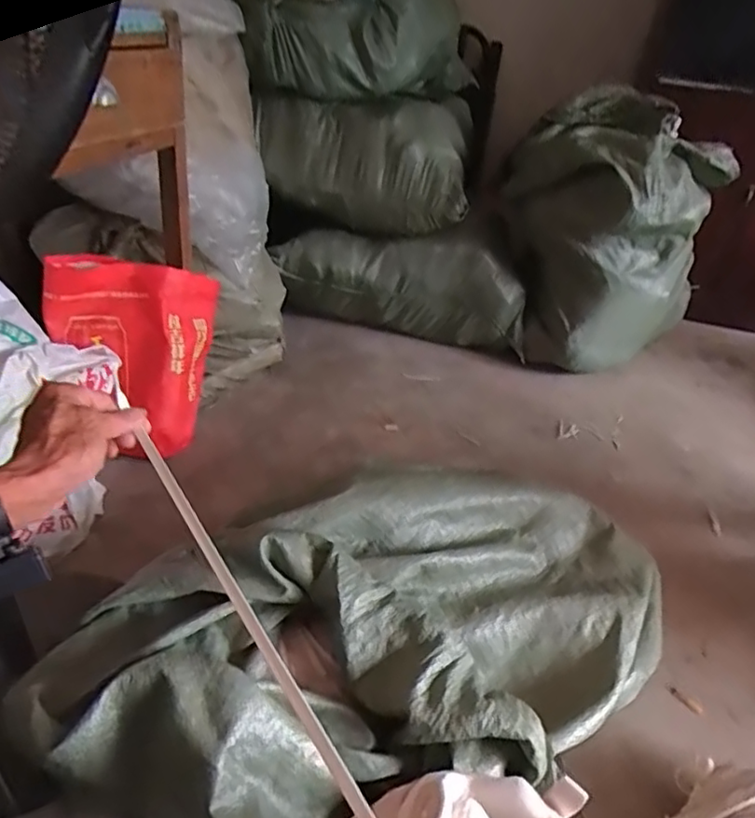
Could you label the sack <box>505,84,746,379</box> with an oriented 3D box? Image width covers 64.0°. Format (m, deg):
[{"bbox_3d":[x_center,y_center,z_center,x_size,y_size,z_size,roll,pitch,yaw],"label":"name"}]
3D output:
[{"bbox_3d":[0.636,-0.479,1.734,0.562,0.653,0.414,17,35,16],"label":"sack"}]

